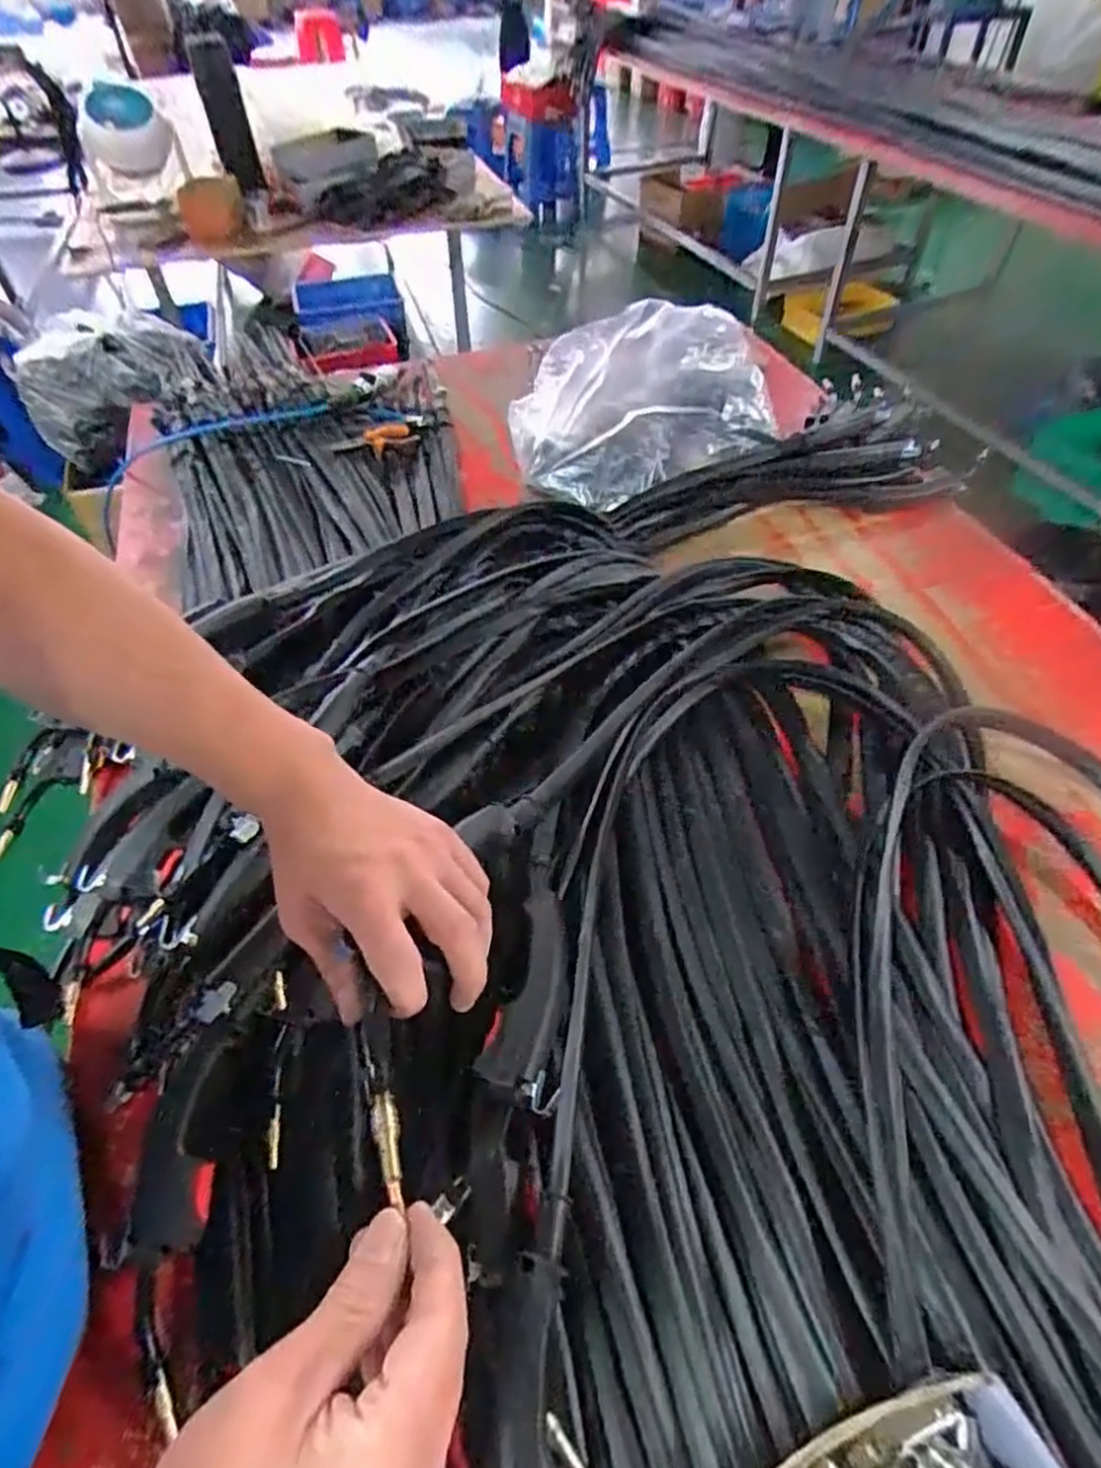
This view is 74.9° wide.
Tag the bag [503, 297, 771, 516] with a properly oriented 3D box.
[{"bbox_3d":[0.142,-0.512,1.108,0.405,0.147,0.264,-24,53,-17],"label":"bag"}]

